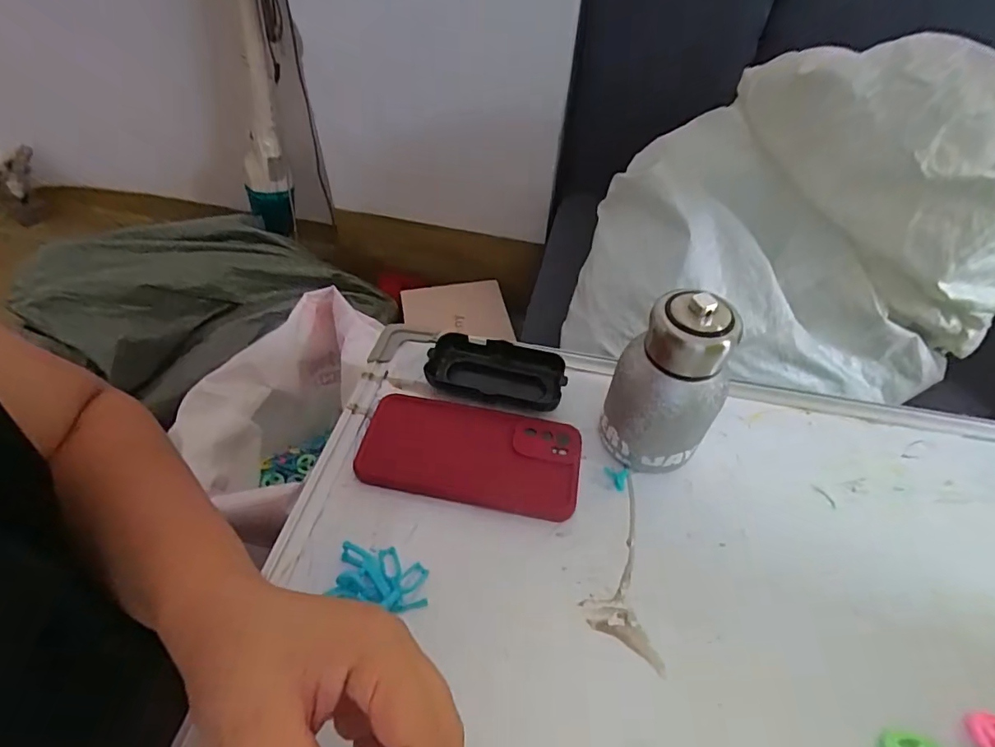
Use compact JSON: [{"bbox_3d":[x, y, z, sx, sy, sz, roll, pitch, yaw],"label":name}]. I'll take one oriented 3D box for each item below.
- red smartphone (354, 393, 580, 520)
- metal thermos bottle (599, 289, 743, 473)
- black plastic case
[{"bbox_3d":[-0.022,0.058,0.374,0.163,0.014,0.075,10,49,6],"label":"red smartphone"},{"bbox_3d":[0.111,0.012,0.337,0.059,0.136,0.060,-6,50,-8],"label":"metal thermos bottle"},{"bbox_3d":[-0.001,0.000,0.411,0.107,0.023,0.055,12,50,7],"label":"black plastic case"}]

